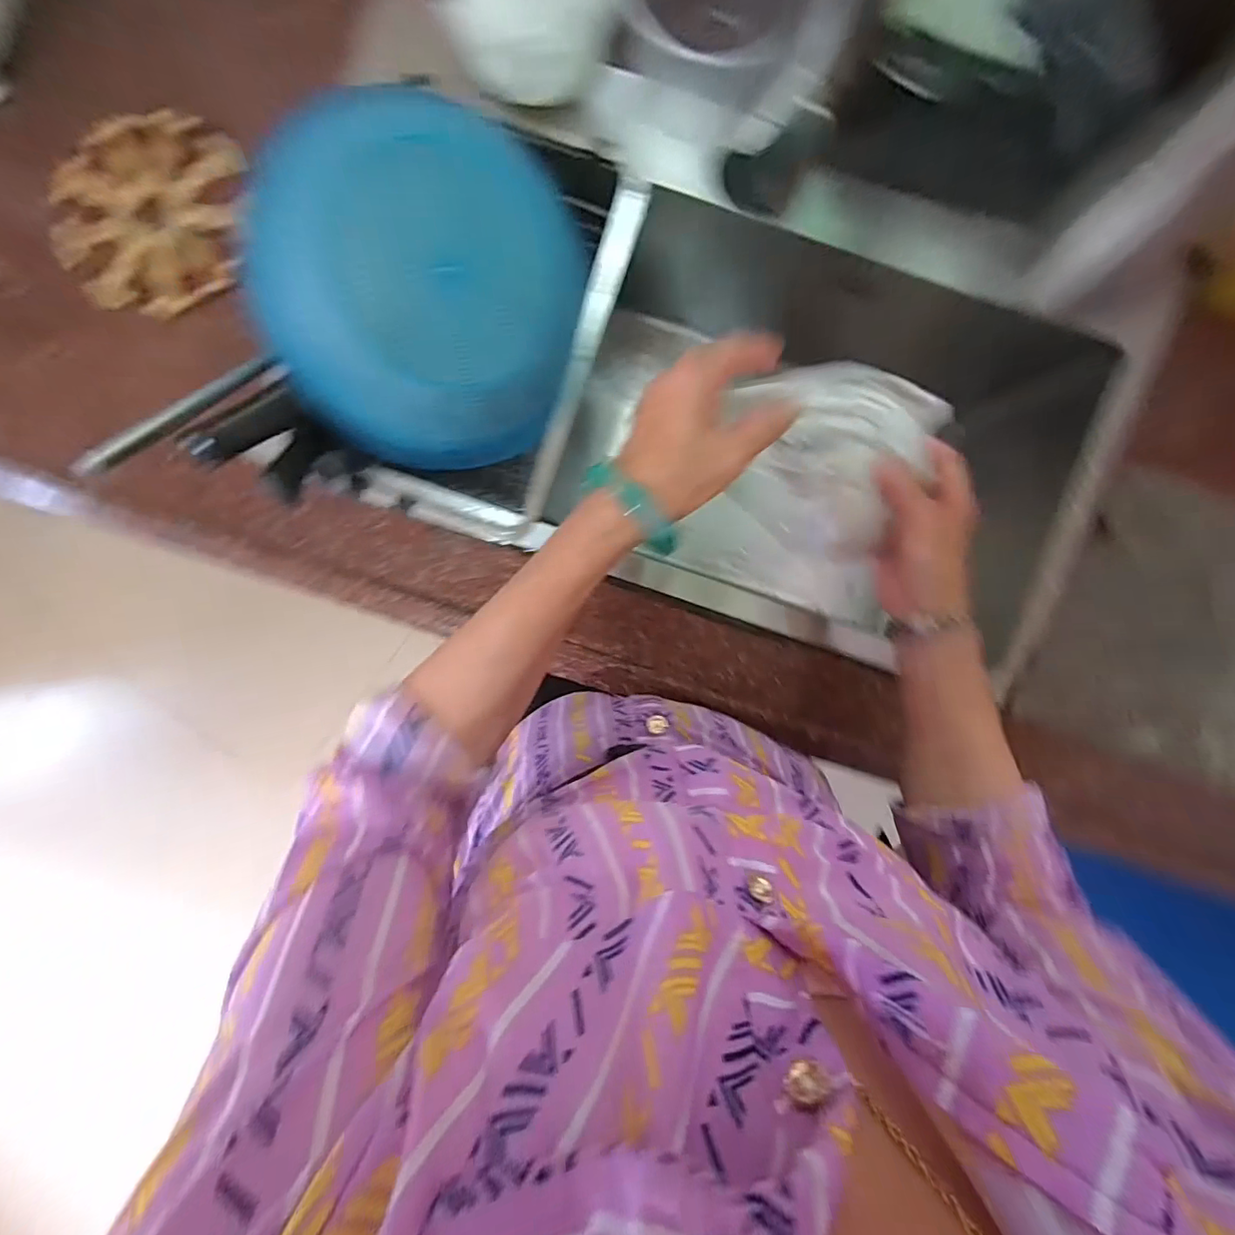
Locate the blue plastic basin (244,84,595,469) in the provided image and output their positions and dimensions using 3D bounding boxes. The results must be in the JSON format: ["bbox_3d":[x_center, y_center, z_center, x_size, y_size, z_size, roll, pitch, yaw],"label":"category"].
[{"bbox_3d":[-0.131,-0.240,0.390,0.230,0.087,0.246,11,113,-37],"label":"blue plastic basin"}]

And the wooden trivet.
[{"bbox_3d":[-0.394,-0.337,0.447,0.150,0.022,0.156,0,94,-1],"label":"wooden trivet"}]

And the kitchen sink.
[{"bbox_3d":[0.176,-0.151,0.571,0.464,0.240,0.317,18,94,-2],"label":"kitchen sink"}]

